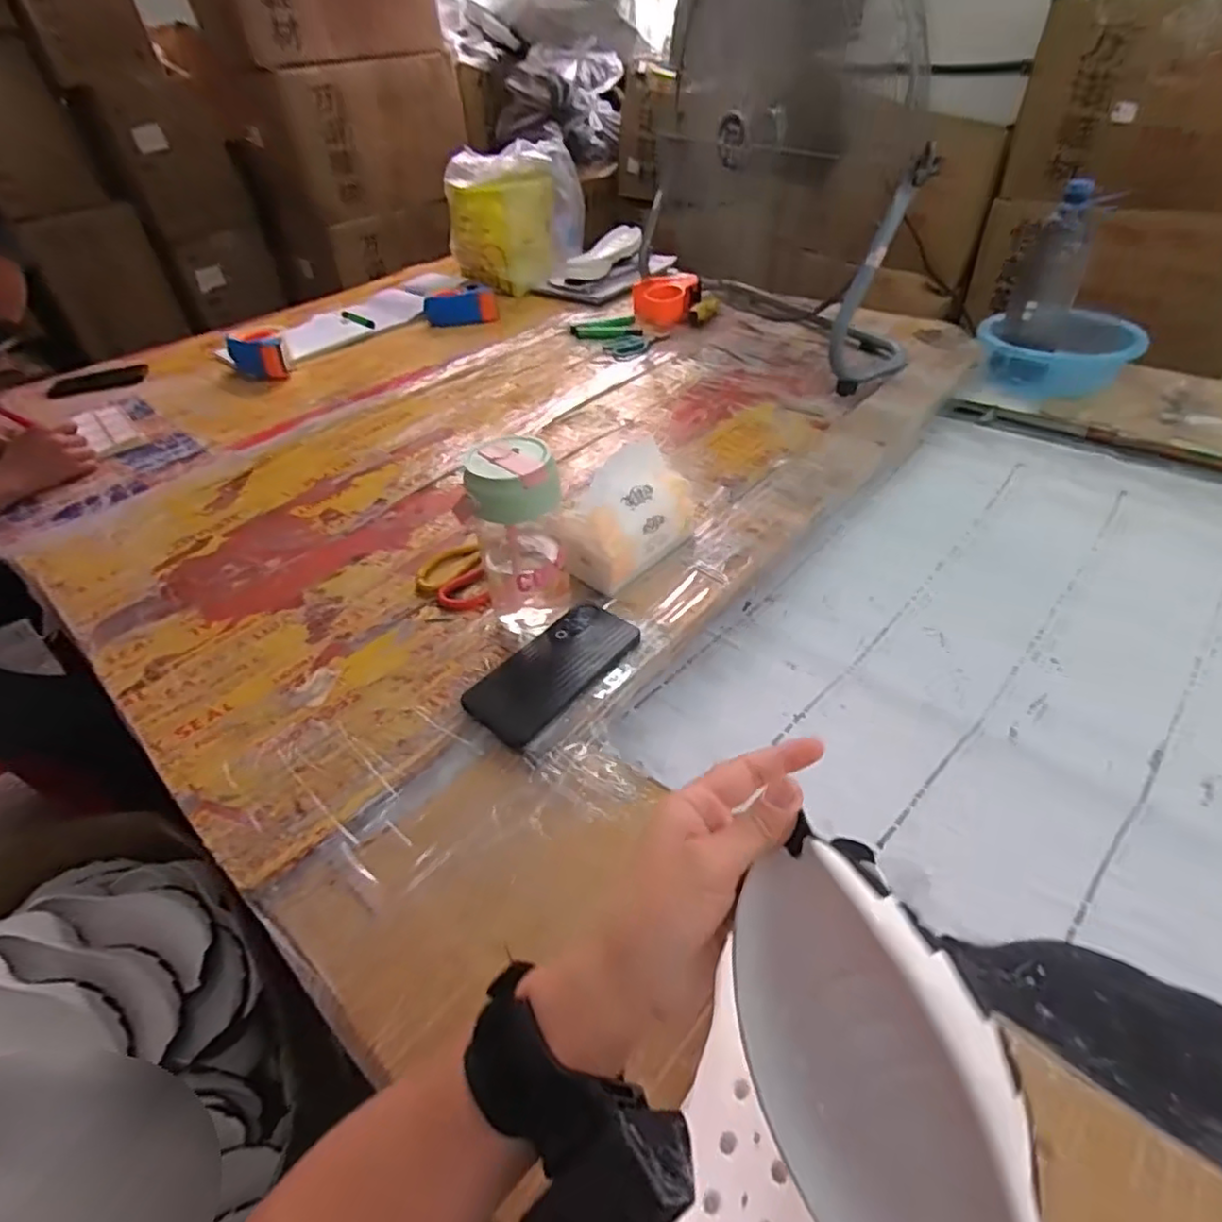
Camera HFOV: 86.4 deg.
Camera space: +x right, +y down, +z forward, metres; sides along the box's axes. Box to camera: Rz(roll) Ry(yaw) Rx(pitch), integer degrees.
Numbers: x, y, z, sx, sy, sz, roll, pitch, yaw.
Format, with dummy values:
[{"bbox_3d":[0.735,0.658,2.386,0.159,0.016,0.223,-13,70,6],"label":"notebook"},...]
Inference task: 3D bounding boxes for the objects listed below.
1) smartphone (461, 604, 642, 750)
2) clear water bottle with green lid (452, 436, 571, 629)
[{"bbox_3d":[-0.054,0.054,0.610,0.082,0.005,0.166,32,57,27],"label":"smartphone"},{"bbox_3d":[-0.091,-0.069,0.627,0.091,0.189,0.074,-10,42,-3],"label":"clear water bottle with green lid"}]

